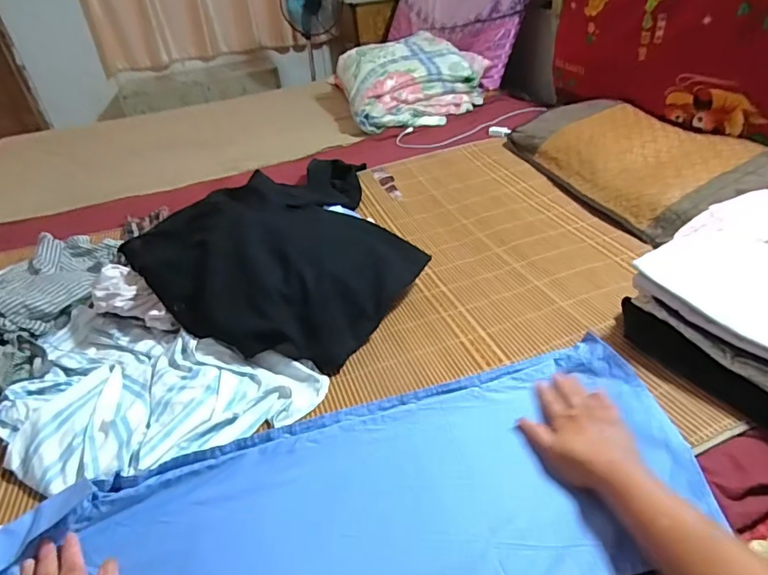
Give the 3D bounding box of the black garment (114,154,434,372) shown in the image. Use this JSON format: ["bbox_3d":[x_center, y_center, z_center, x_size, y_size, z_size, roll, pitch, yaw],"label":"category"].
[{"bbox_3d":[-0.133,-0.117,0.905,0.438,0.148,0.598,16,41,30],"label":"black garment"}]

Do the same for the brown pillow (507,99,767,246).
[{"bbox_3d":[0.558,-0.297,1.113,0.309,0.109,0.574,-13,35,-9],"label":"brown pillow"}]

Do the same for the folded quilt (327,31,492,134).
[{"bbox_3d":[0.099,-0.706,1.663,0.492,0.202,0.403,-15,36,-11],"label":"folded quilt"}]

